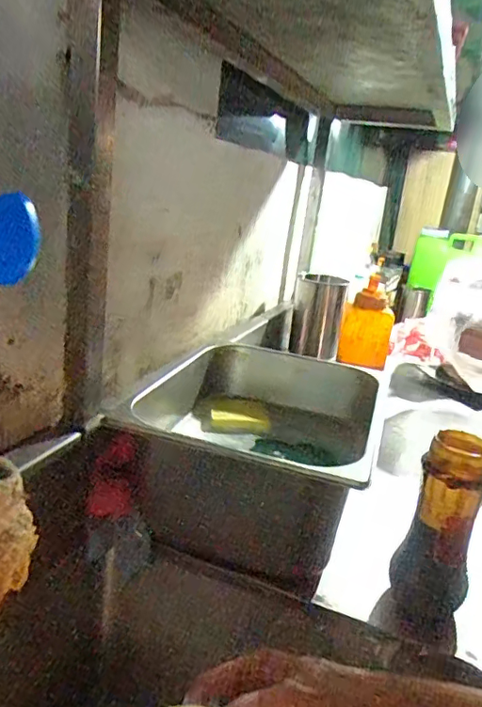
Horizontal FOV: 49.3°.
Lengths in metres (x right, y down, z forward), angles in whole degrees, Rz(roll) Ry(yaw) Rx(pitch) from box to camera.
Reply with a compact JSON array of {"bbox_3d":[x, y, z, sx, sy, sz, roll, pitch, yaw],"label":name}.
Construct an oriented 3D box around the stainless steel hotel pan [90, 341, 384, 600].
[{"bbox_3d":[0.011,0.103,0.627,0.278,0.134,0.307,11,19,11],"label":"stainless steel hotel pan"}]

